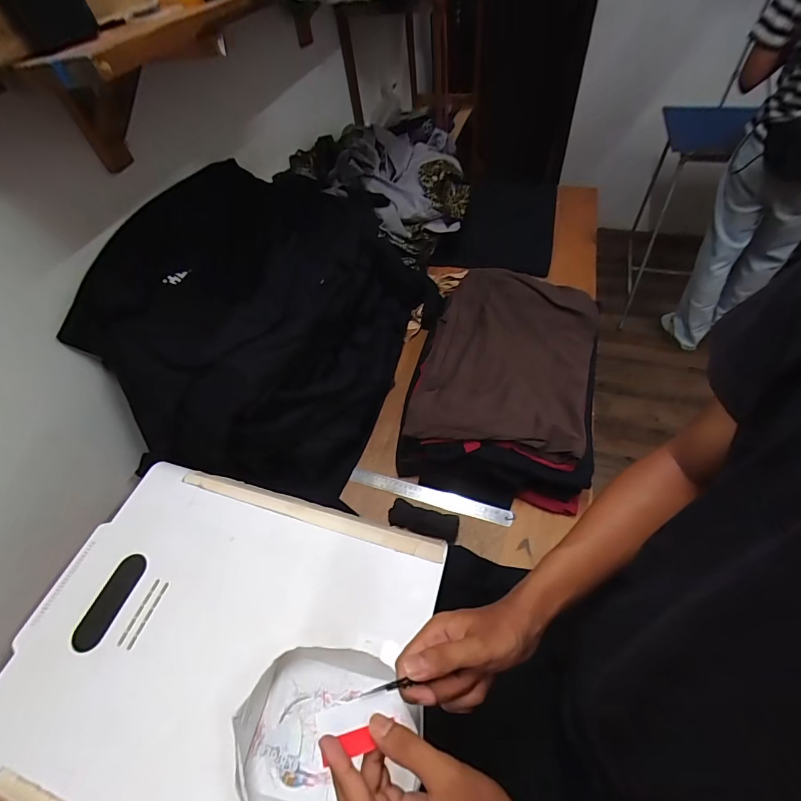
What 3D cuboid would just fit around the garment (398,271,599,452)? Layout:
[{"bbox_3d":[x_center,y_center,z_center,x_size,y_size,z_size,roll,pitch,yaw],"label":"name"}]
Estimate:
[{"bbox_3d":[0.225,-0.091,0.830,0.325,0.072,0.485,13,54,16],"label":"garment"}]

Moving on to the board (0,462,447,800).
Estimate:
[{"bbox_3d":[-0.232,0.302,0.509,0.492,0.028,0.393,11,54,14],"label":"board"}]

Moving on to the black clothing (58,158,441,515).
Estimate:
[{"bbox_3d":[-0.232,-0.196,0.814,0.493,0.371,0.652,5,52,10],"label":"black clothing"}]

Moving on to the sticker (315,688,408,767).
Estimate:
[{"bbox_3d":[-0.029,0.244,0.303,0.064,0.004,0.032,-5,51,-23],"label":"sticker"}]

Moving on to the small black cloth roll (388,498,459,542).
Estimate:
[{"bbox_3d":[0.042,0.218,0.731,0.124,0.019,0.050,10,53,13],"label":"small black cloth roll"}]

